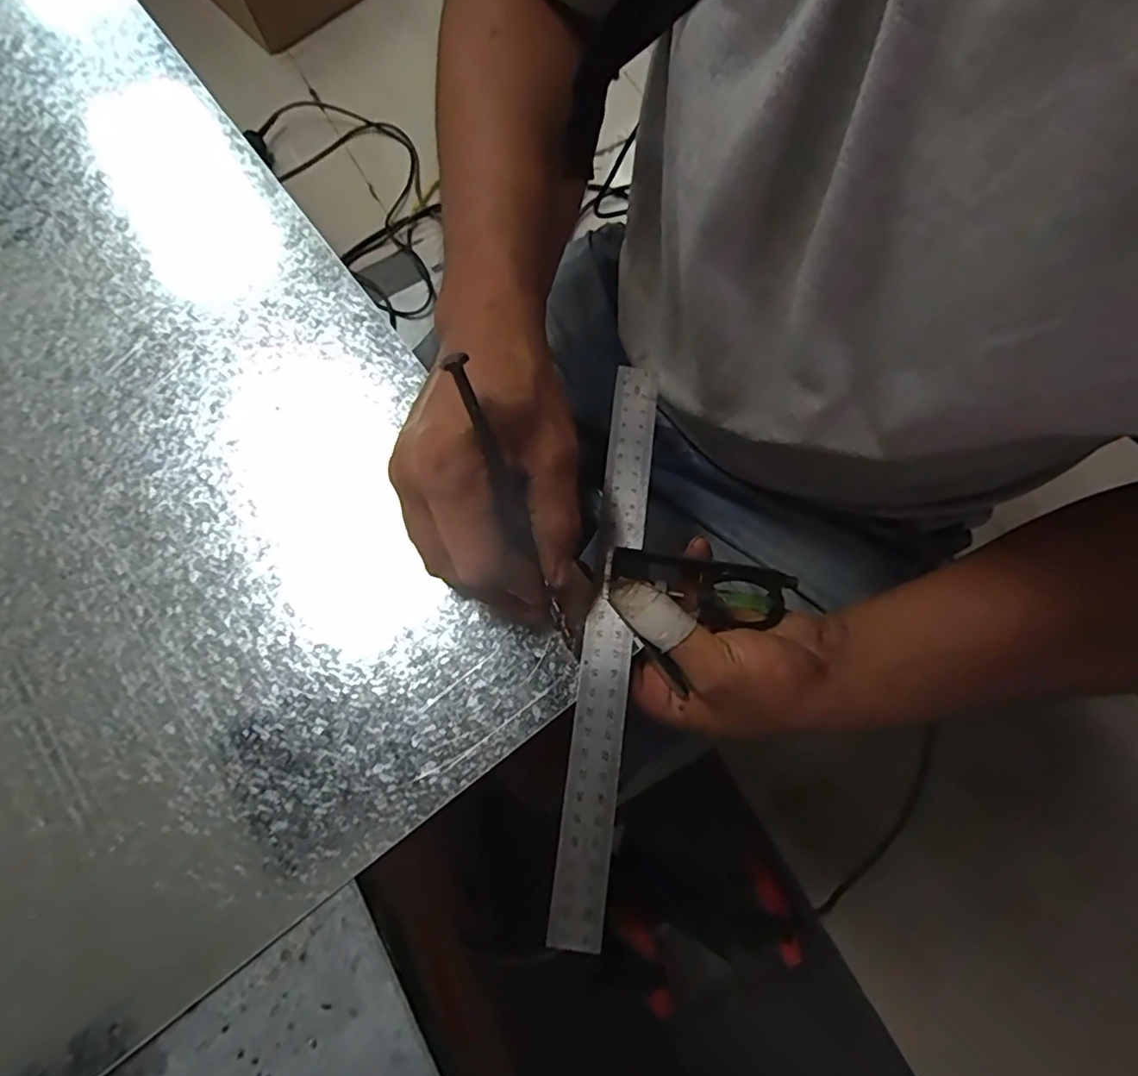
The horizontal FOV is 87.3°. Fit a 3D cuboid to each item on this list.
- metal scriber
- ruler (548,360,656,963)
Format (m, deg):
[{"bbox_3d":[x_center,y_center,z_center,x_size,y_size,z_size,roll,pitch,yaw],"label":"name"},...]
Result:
[{"bbox_3d":[-0.020,-0.003,0.267,0.007,0.161,0.016,-24,32,-6],"label":"metal scriber"},{"bbox_3d":[0.022,0.044,0.315,0.025,0.005,0.298,7,73,2],"label":"ruler"}]

